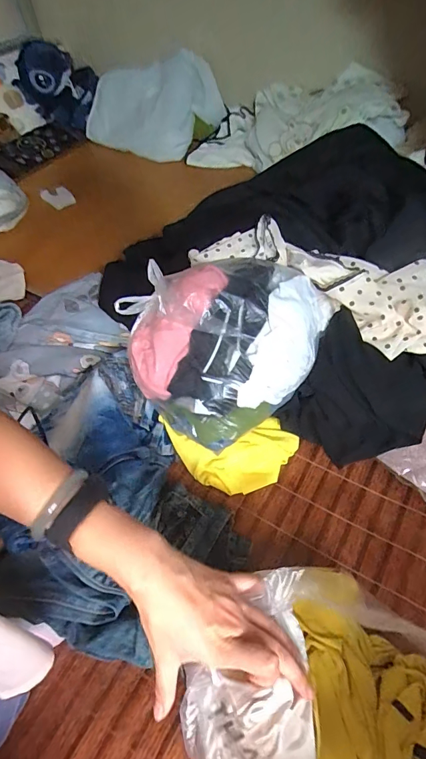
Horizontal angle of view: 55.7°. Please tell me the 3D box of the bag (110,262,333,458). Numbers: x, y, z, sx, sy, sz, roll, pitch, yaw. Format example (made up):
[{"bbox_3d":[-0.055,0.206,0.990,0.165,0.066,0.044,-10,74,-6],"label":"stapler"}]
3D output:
[{"bbox_3d":[0.006,-0.082,0.632,0.295,0.174,0.280,36,63,28],"label":"bag"}]

